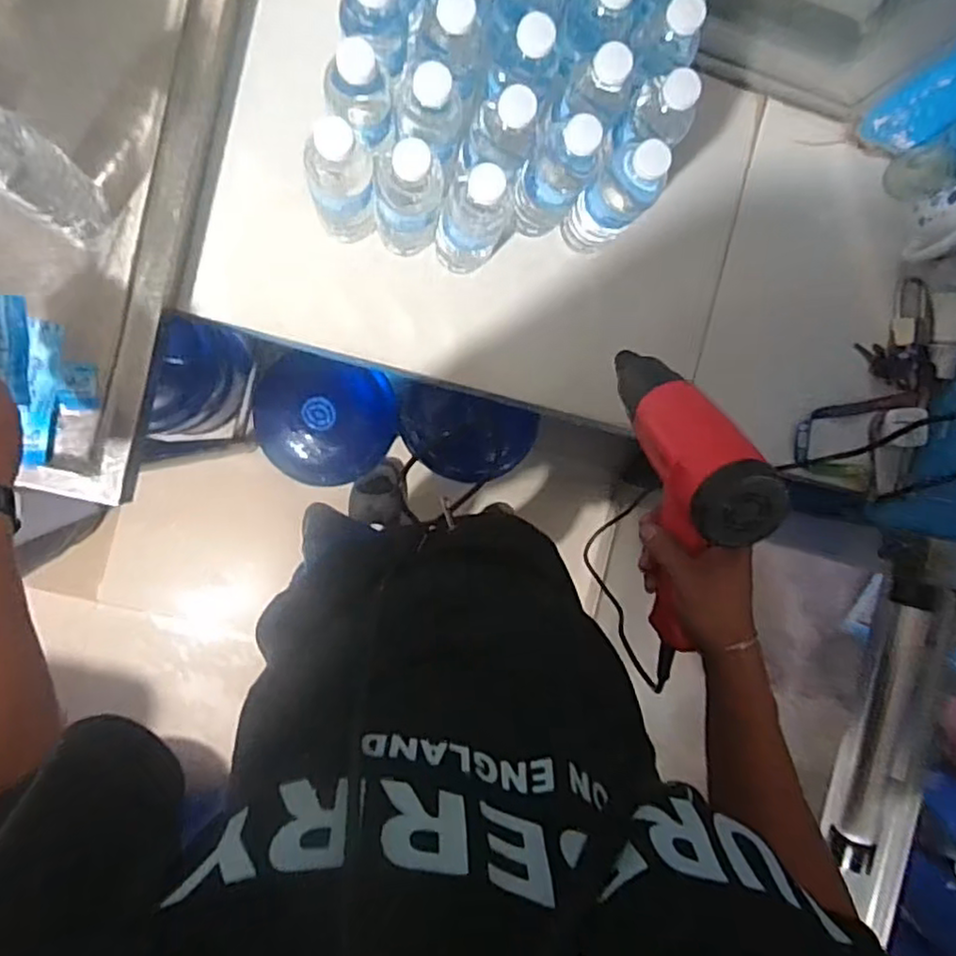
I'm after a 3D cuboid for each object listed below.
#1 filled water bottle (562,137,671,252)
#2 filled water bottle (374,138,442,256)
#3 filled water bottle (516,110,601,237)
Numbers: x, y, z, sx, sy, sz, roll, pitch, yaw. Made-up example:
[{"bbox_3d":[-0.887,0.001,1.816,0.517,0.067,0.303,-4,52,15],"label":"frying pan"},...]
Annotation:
[{"bbox_3d":[0.138,-0.281,0.678,0.057,0.219,0.061,-1,94,-8],"label":"filled water bottle"},{"bbox_3d":[-0.069,-0.258,0.646,0.057,0.211,0.051,7,93,-9],"label":"filled water bottle"},{"bbox_3d":[0.070,-0.288,0.670,0.057,0.214,0.054,-1,94,-8],"label":"filled water bottle"}]

